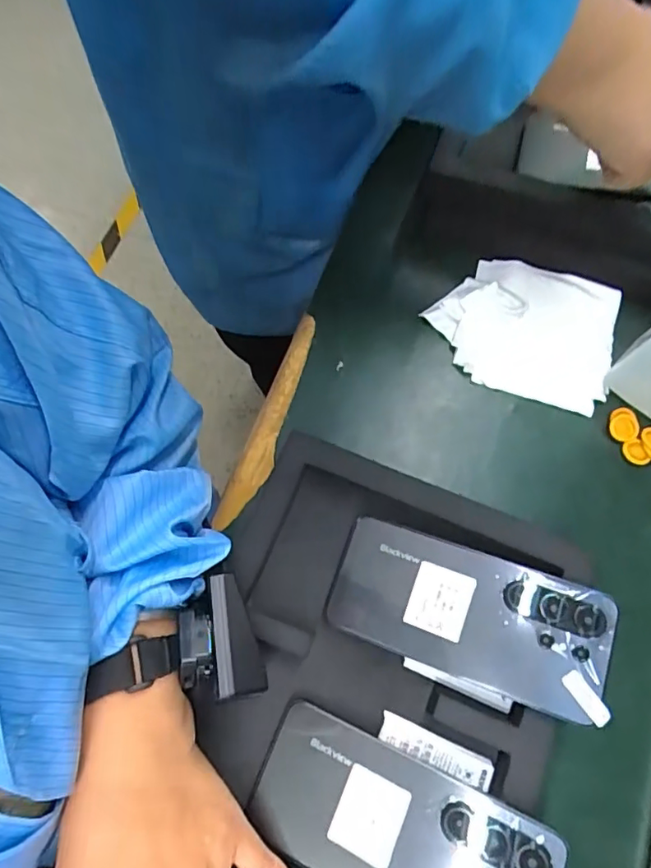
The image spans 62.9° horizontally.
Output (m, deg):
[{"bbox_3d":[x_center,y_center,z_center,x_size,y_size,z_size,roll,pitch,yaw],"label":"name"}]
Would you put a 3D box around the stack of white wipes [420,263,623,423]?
[{"bbox_3d":[0.157,-0.085,0.417,0.140,0.028,0.108,20,75,7],"label":"stack of white wipes"}]

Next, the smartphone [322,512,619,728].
[{"bbox_3d":[0.089,0.113,0.336,0.167,0.007,0.079,15,75,14],"label":"smartphone"}]

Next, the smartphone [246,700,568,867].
[{"bbox_3d":[0.042,0.226,0.299,0.167,0.007,0.080,19,72,16],"label":"smartphone"}]

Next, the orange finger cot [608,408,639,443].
[{"bbox_3d":[0.225,-0.007,0.402,0.021,0.007,0.025,19,75,6],"label":"orange finger cot"}]

